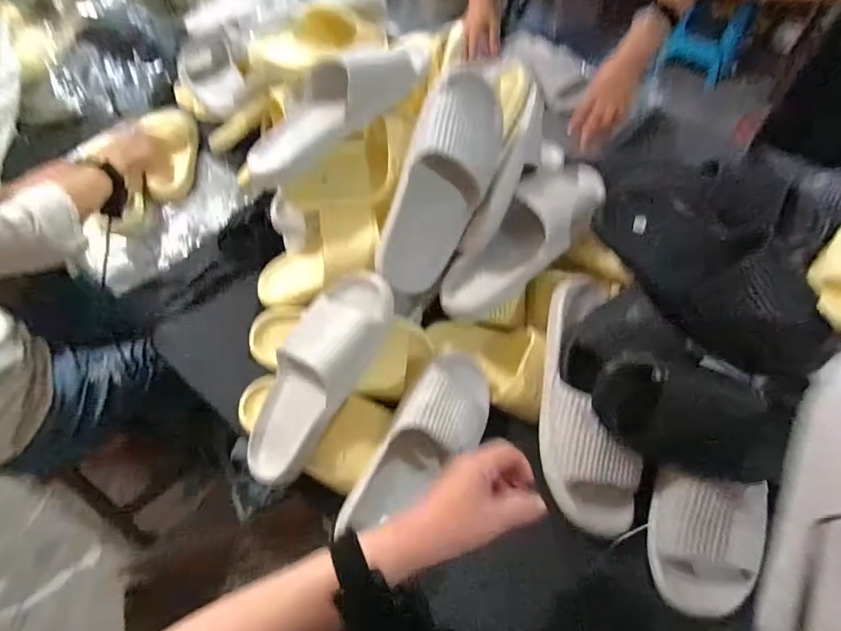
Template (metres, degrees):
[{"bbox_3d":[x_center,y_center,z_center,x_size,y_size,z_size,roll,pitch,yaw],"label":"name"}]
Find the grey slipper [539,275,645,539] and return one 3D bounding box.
[{"bbox_3d":[0.189,0.089,0.524,0.114,0.062,0.295,-1,72,2],"label":"grey slipper"}]

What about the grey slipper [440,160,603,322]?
[{"bbox_3d":[0.144,-0.108,0.594,0.092,0.082,0.290,40,80,24],"label":"grey slipper"}]

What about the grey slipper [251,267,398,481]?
[{"bbox_3d":[-0.122,0.064,0.535,0.101,0.070,0.263,28,87,19],"label":"grey slipper"}]

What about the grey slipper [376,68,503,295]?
[{"bbox_3d":[0.026,-0.156,0.556,0.097,0.085,0.268,23,96,16],"label":"grey slipper"}]

